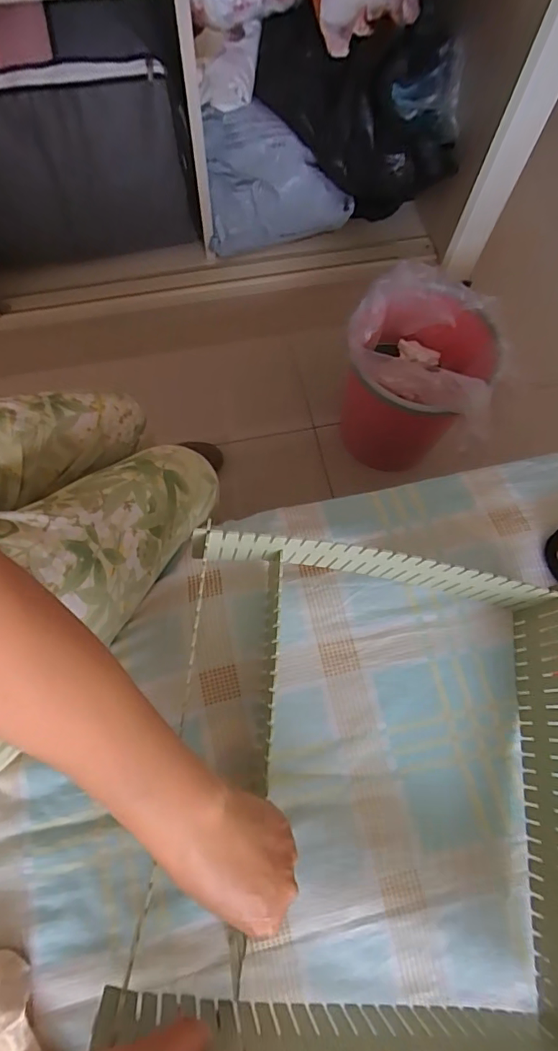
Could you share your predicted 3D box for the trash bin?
[{"bbox_3d":[0.251,-0.271,0.938,0.233,0.340,0.254,1,72,-2],"label":"trash bin"}]

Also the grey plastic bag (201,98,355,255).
[{"bbox_3d":[0.005,-0.652,0.972,0.285,0.215,0.129,-2,72,-3],"label":"grey plastic bag"}]

